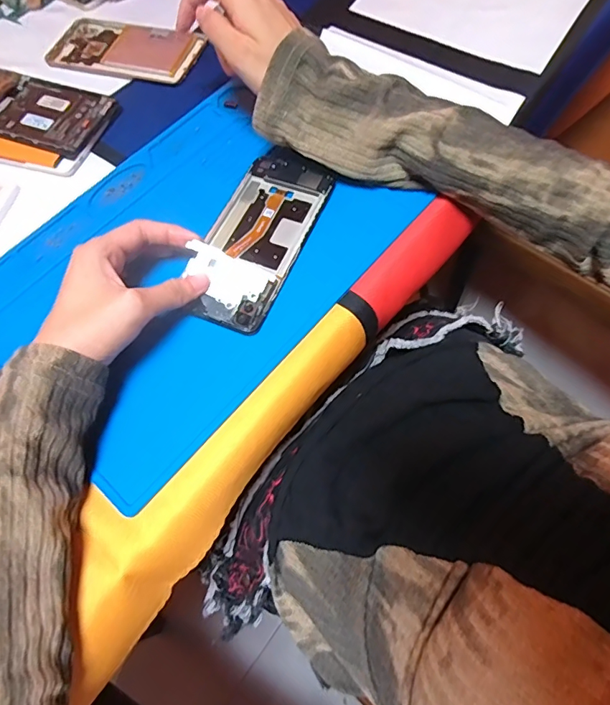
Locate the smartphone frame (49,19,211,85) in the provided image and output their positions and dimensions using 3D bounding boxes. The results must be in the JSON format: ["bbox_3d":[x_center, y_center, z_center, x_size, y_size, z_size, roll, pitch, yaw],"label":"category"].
[{"bbox_3d":[-0.182,-0.305,0.453,0.154,0.007,0.076,18,69,11],"label":"smartphone frame"}]

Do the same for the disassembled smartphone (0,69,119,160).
[{"bbox_3d":[-0.253,-0.223,0.414,0.155,0.014,0.074,20,69,11],"label":"disassembled smartphone"}]

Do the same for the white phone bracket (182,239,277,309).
[{"bbox_3d":[-0.054,-0.051,0.309,0.056,0.004,0.034,23,82,2],"label":"white phone bracket"}]

